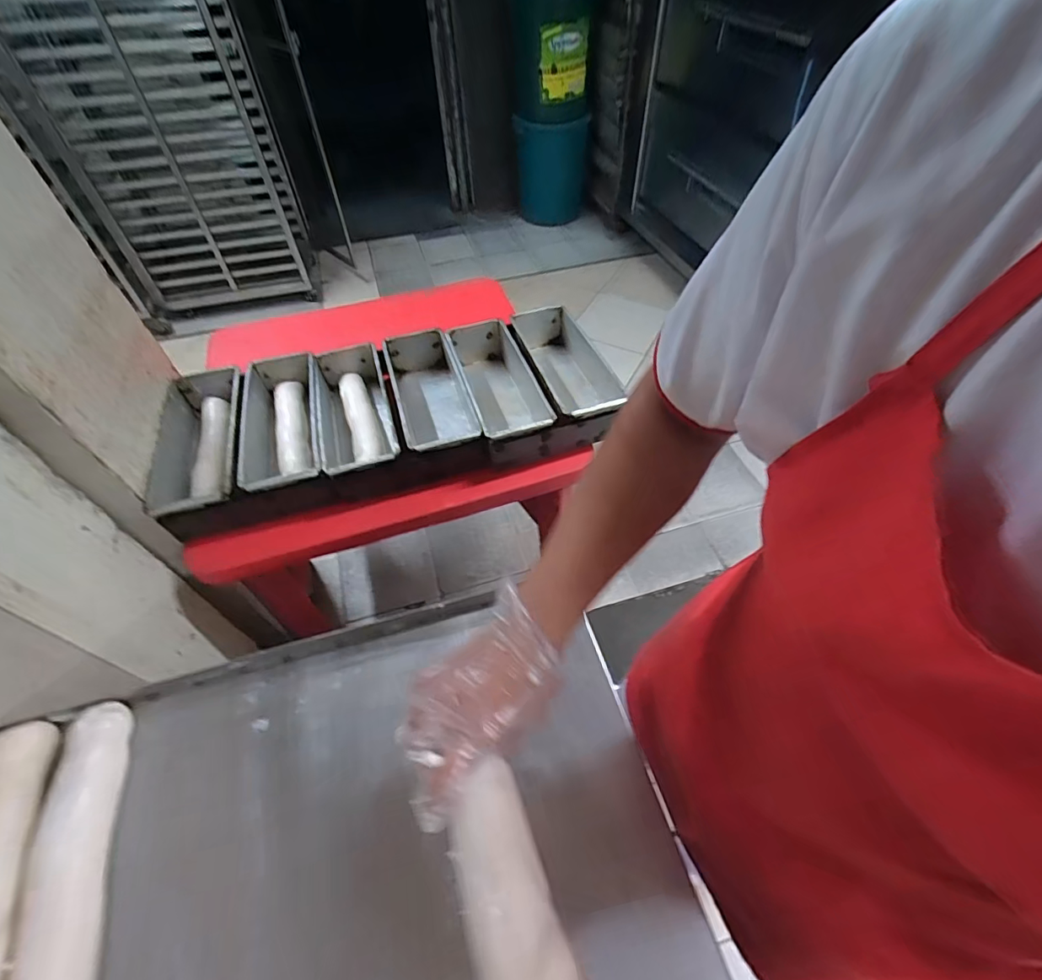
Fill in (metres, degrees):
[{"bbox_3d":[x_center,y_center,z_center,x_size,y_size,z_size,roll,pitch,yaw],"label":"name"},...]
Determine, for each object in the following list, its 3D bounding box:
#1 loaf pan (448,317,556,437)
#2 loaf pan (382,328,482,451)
[{"bbox_3d":[-0.041,-0.212,0.995,0.144,0.112,0.360,-15,52,-8],"label":"loaf pan"},{"bbox_3d":[-0.178,-0.181,0.988,0.131,0.099,0.359,-16,52,-9],"label":"loaf pan"}]

